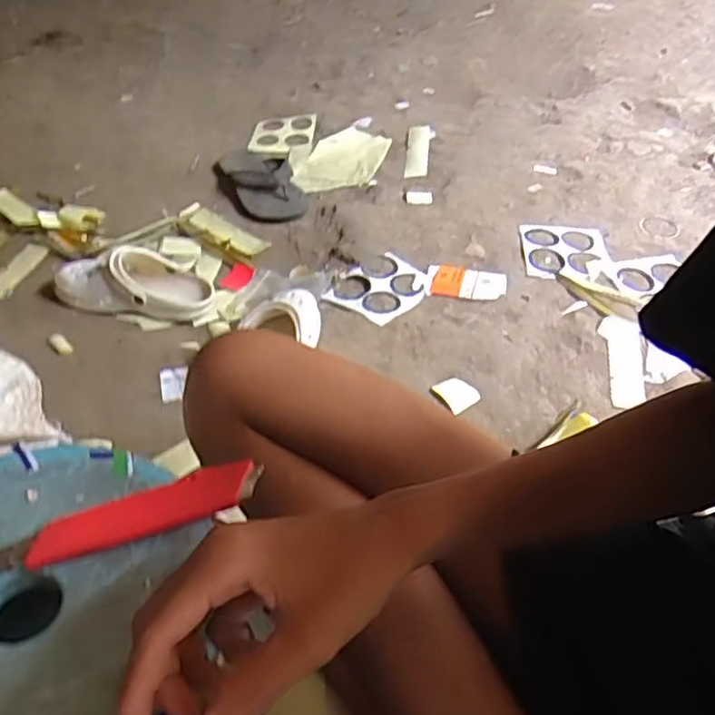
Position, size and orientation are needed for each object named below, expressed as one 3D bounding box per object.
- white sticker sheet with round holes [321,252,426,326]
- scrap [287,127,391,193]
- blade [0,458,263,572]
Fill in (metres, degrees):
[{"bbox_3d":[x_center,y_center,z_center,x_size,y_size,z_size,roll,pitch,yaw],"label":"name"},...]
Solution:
[{"bbox_3d":[0.033,-0.111,1.056,0.137,0.010,0.138,27,53,31],"label":"white sticker sheet with round holes"},{"bbox_3d":[-0.038,-0.395,1.360,0.187,0.030,0.213,6,44,2],"label":"scrap"},{"bbox_3d":[-0.145,0.098,0.418,0.172,0.007,0.030,-16,55,-13],"label":"blade"}]

